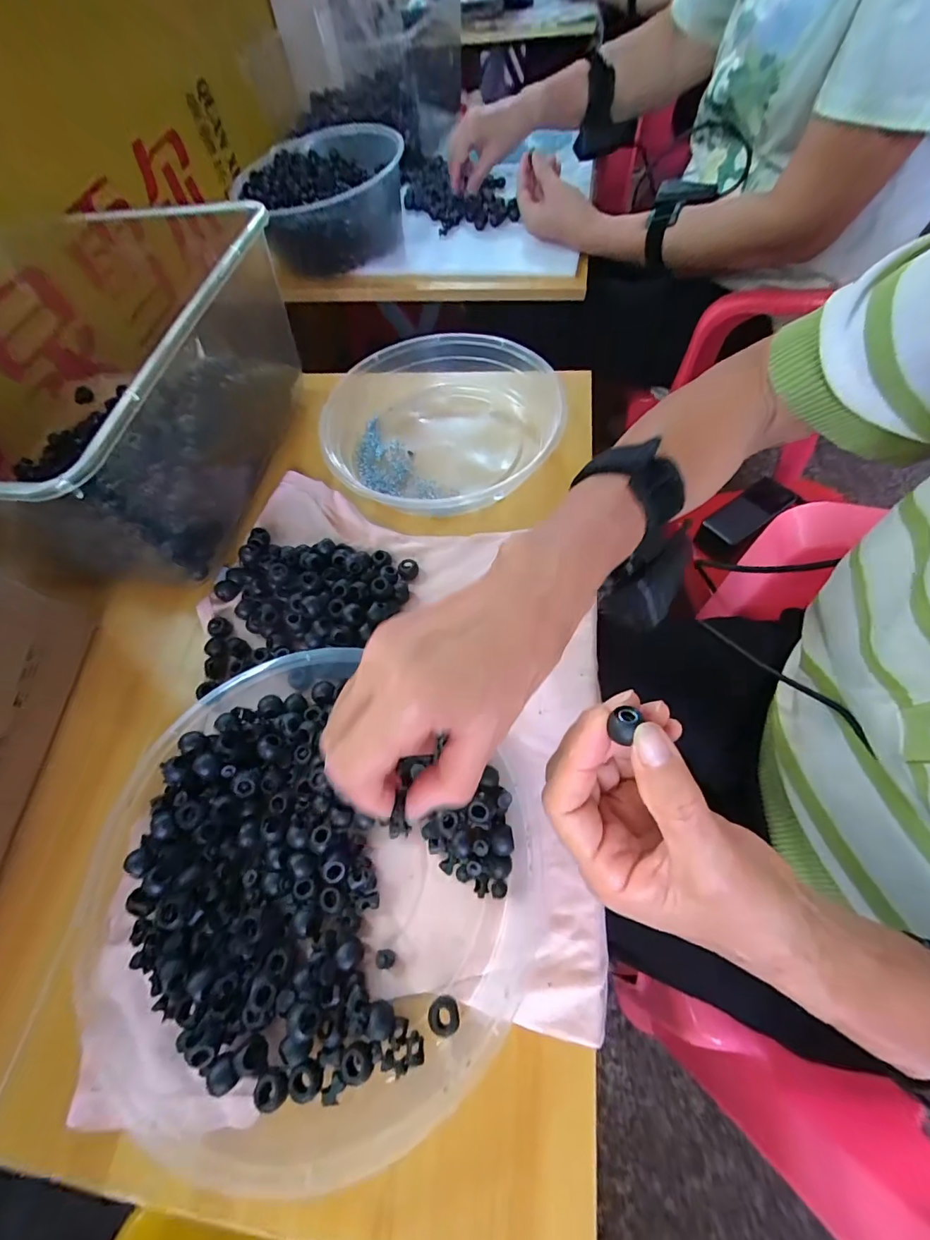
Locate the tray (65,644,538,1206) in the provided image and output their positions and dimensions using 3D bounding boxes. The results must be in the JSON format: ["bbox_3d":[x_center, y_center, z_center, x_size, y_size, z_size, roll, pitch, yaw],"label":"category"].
[{"bbox_3d":[-0.090,0.142,0.250,0.234,0.032,0.229,-2,61,4],"label":"tray"}]

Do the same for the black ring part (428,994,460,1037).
[{"bbox_3d":[-0.010,0.196,0.230,0.014,0.012,0.014,-2,61,4],"label":"black ring part"}]

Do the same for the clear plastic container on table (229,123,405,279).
[{"bbox_3d":[-0.204,-0.610,0.674,0.224,0.082,0.224,-18,61,-4],"label":"clear plastic container on table"}]

